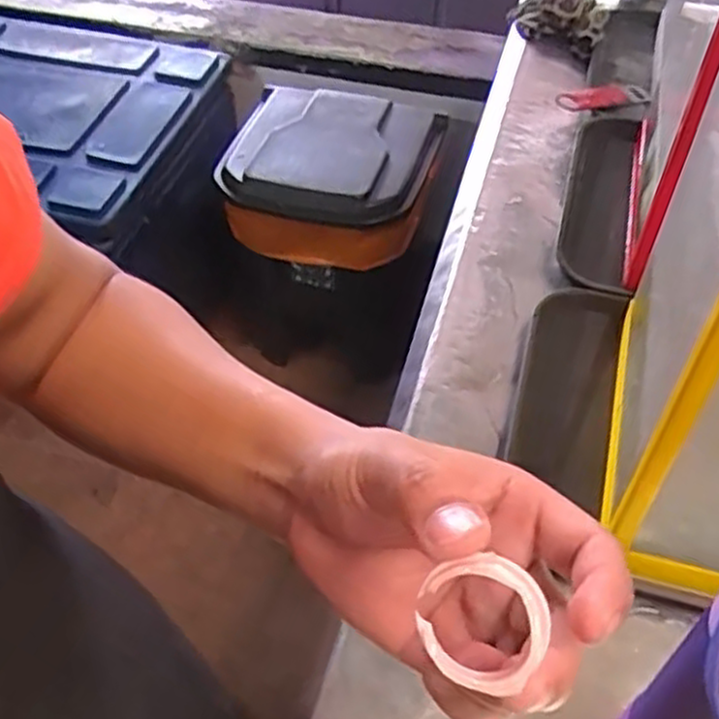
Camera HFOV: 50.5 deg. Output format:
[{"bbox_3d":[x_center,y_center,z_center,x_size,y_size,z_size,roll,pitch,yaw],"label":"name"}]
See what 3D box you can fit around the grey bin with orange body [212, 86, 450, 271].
[{"bbox_3d":[-0.056,-0.360,1.487,0.378,0.170,0.351,15,51,13],"label":"grey bin with orange body"}]

